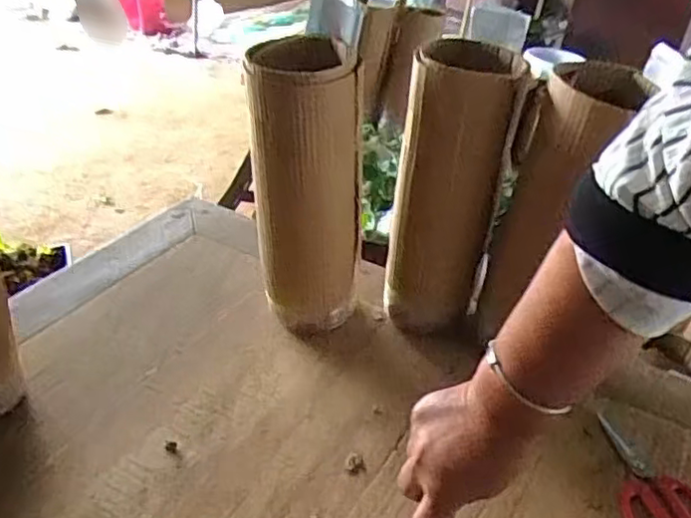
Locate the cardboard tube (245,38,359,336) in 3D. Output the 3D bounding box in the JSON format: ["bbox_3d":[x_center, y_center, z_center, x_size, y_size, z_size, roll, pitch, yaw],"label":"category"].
[{"bbox_3d":[-0.045,-0.060,0.738,0.123,0.347,0.116,5,32,-4],"label":"cardboard tube"}]

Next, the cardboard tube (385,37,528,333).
[{"bbox_3d":[0.114,-0.061,0.753,0.112,0.355,0.102,11,32,5],"label":"cardboard tube"}]

